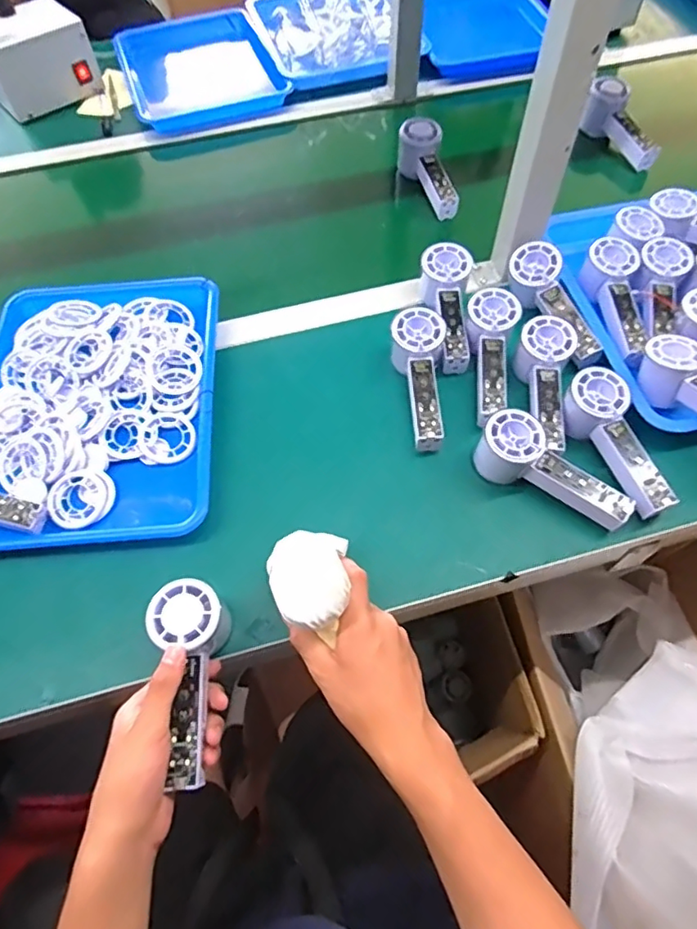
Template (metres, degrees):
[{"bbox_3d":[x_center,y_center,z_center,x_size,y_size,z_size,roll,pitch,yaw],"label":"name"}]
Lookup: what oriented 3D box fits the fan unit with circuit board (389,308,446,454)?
[{"bbox_3d":[0.078,-0.090,0.609,0.055,0.052,0.158,-4,72,-1],"label":"fan unit with circuit board"}]

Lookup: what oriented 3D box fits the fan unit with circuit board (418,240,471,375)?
[{"bbox_3d":[0.111,-0.180,0.647,0.054,0.053,0.154,3,59,3],"label":"fan unit with circuit board"}]

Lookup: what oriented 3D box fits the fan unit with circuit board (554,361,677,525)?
[{"bbox_3d":[0.264,-0.021,0.562,0.059,0.044,0.156,-21,74,-11],"label":"fan unit with circuit board"}]

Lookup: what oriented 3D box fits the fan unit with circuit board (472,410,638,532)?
[{"bbox_3d":[0.198,0.008,0.548,0.148,0.068,0.058,22,62,14],"label":"fan unit with circuit board"}]

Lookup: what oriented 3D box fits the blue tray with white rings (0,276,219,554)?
[{"bbox_3d":[-0.273,-0.073,0.621,0.249,0.039,0.338,-5,59,-1],"label":"blue tray with white rings"}]

